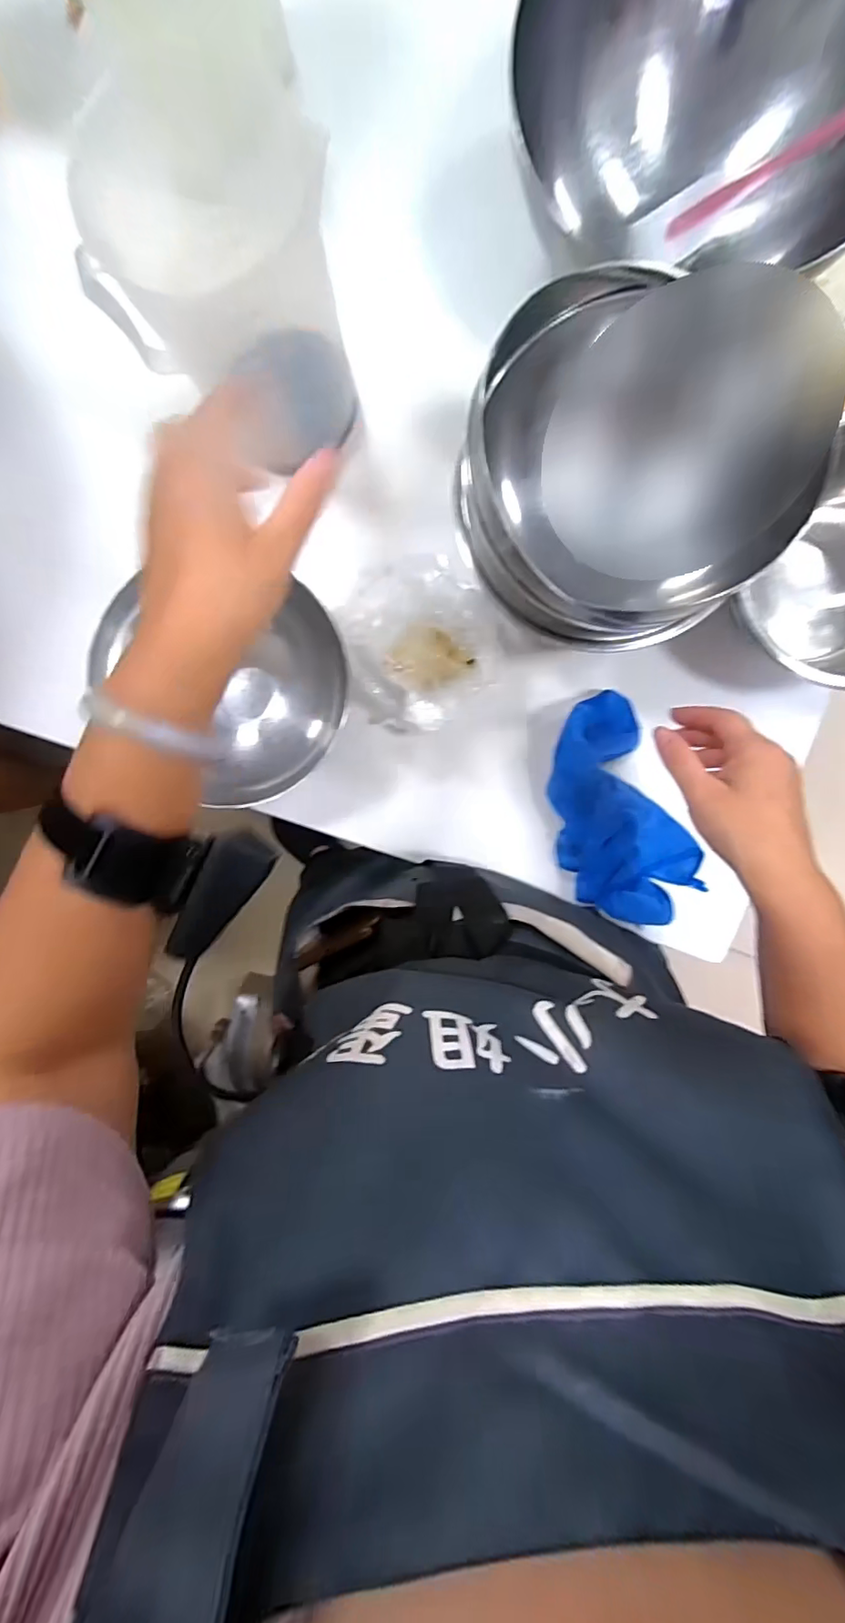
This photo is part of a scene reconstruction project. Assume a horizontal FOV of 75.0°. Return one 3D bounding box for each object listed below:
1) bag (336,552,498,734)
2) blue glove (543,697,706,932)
[{"bbox_3d":[-0.002,-0.138,0.473,0.123,0.065,0.127,-12,94,4],"label":"bag"},{"bbox_3d":[0.171,0.004,0.486,0.112,0.046,0.197,-27,93,5],"label":"blue glove"}]

